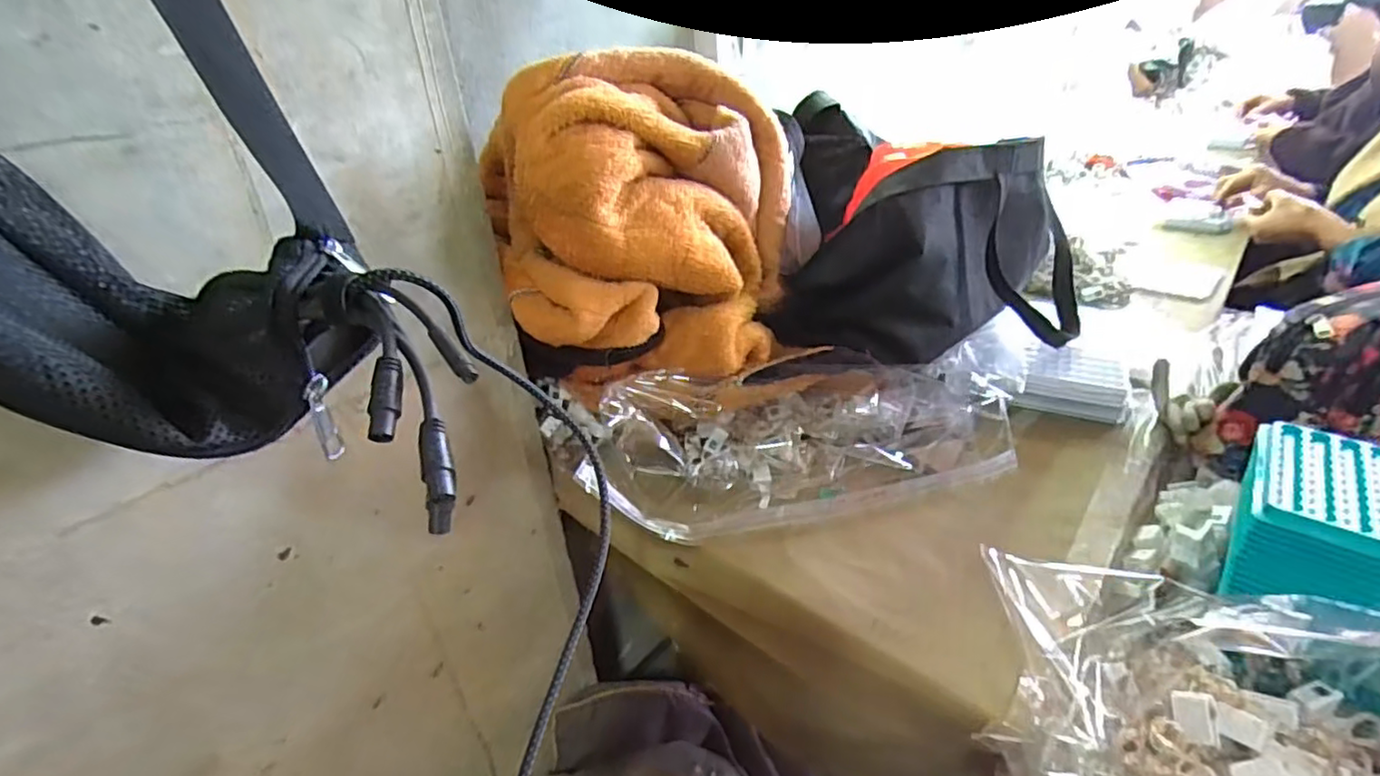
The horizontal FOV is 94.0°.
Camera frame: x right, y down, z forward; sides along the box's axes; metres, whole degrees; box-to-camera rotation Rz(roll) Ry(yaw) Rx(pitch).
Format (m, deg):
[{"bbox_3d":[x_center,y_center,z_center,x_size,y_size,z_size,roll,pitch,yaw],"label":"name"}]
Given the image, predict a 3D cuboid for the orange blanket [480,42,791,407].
[{"bbox_3d":[-0.032,-0.165,0.586,0.282,0.233,0.219,-10,31,-11],"label":"orange blanket"}]

